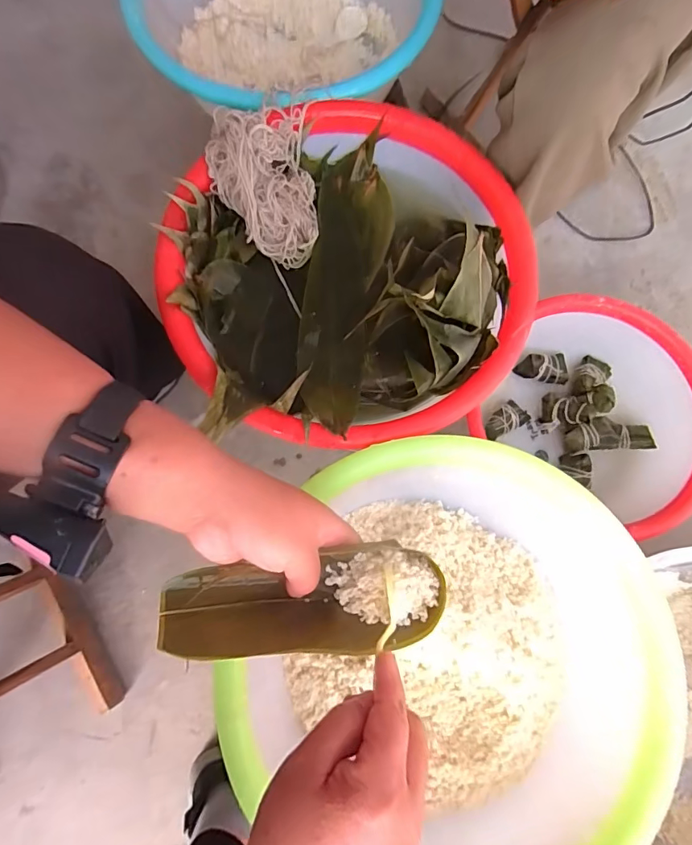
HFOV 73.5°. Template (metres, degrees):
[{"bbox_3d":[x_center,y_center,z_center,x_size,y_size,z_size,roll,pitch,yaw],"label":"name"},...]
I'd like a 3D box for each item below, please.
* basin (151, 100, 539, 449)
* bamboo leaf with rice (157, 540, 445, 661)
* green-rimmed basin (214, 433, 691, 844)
[{"bbox_3d":[0.006,-0.154,0.456,0.339,0.117,0.349,-2,78,-1],"label":"basin"},{"bbox_3d":[-0.025,0.122,0.316,0.187,0.039,0.064,-2,78,-13],"label":"bamboo leaf with rice"},{"bbox_3d":[0.096,0.205,0.413,0.321,0.111,0.344,0,78,-1],"label":"green-rimmed basin"}]

